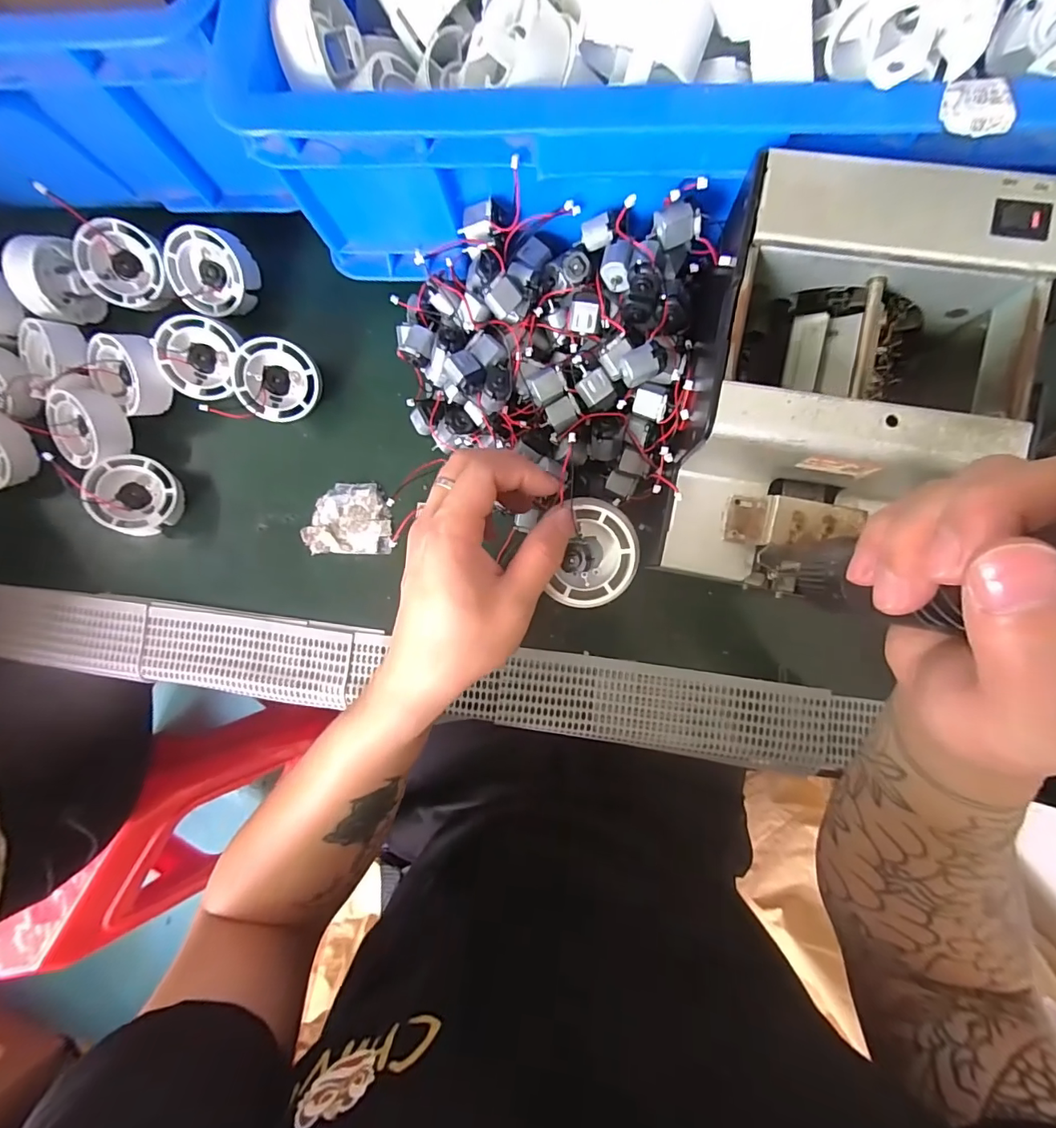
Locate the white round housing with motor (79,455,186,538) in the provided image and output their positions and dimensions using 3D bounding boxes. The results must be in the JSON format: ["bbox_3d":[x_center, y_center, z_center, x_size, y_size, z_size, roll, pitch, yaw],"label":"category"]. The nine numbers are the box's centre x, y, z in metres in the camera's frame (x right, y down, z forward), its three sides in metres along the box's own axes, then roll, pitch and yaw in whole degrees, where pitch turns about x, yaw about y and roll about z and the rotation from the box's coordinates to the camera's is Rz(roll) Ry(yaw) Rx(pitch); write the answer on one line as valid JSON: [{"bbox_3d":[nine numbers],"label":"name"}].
[{"bbox_3d":[-0.281,-0.048,0.355,0.054,0.025,0.054,16,81,-28],"label":"white round housing with motor"}]

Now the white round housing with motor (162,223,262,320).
[{"bbox_3d":[-0.222,-0.206,0.350,0.054,0.025,0.053,-14,117,5],"label":"white round housing with motor"}]

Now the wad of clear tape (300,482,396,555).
[{"bbox_3d":[-0.133,-0.033,0.366,0.065,0.005,0.051,0,86,4],"label":"wad of clear tape"}]

